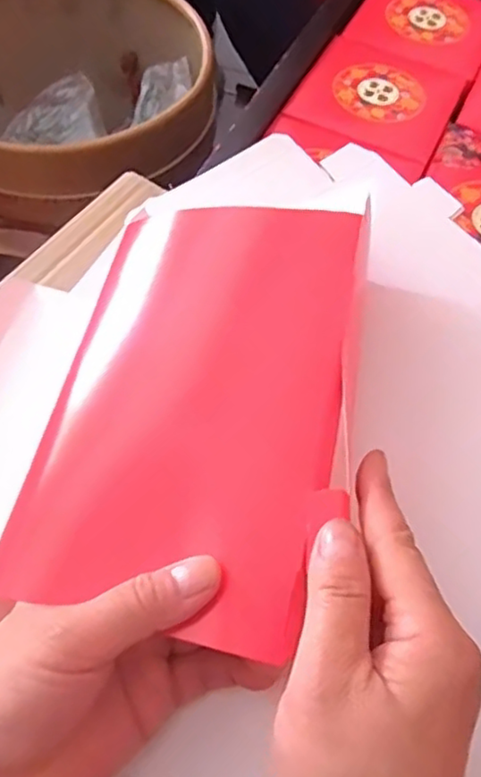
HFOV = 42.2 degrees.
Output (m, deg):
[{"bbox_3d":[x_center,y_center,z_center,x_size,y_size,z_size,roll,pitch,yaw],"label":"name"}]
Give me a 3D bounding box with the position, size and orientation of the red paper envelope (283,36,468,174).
[{"bbox_3d":[0.118,-0.248,0.534,0.129,0.004,0.125,24,62,10],"label":"red paper envelope"}]

